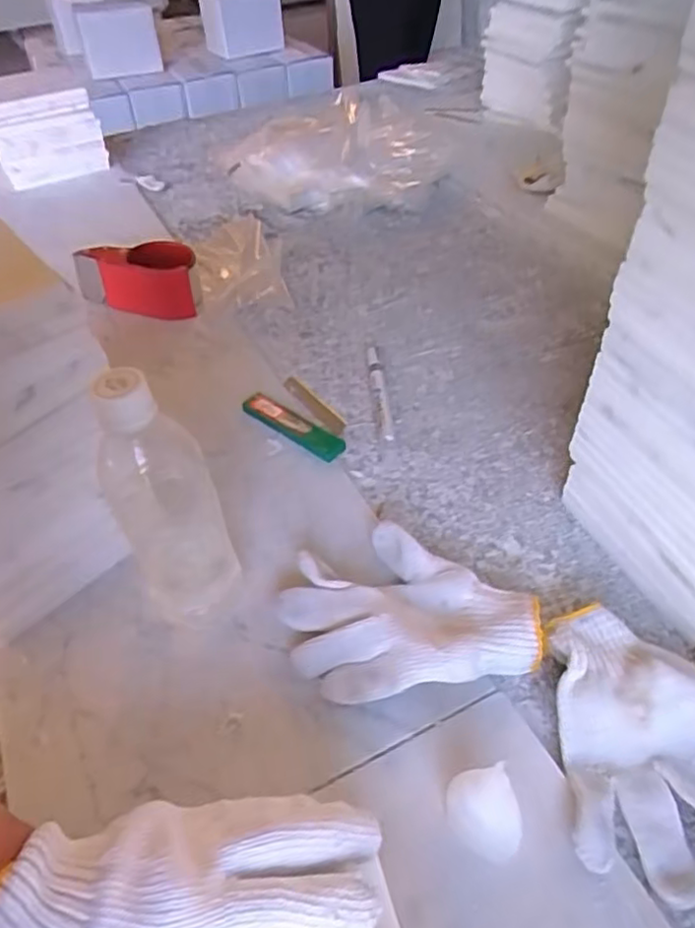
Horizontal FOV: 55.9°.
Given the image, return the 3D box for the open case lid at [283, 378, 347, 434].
[{"bbox_3d":[-0.033,-0.059,0.668,0.021,0.008,0.097,-31,54,-26],"label":"open case lid"}]

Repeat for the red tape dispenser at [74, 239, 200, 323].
[{"bbox_3d":[-0.241,-0.216,0.762,0.140,0.063,0.069,6,45,6],"label":"red tape dispenser"}]

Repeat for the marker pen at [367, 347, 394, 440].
[{"bbox_3d":[0.031,-0.073,0.658,0.013,0.016,0.150,-5,47,-4],"label":"marker pen"}]

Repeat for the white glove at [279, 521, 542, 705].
[{"bbox_3d":[0.041,0.101,0.467,0.173,0.039,0.129,-5,47,-4],"label":"white glove"}]

